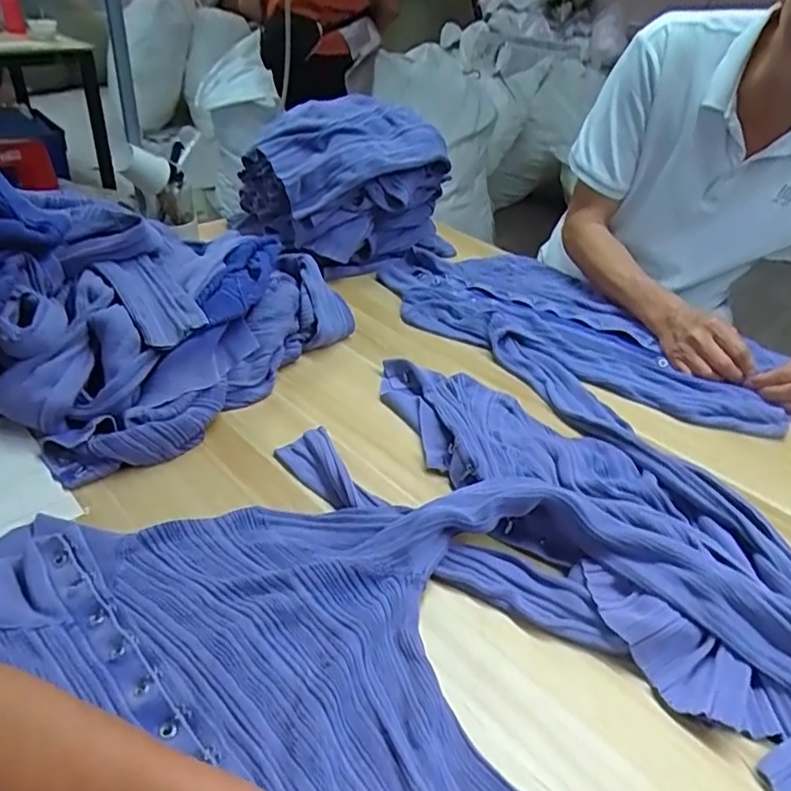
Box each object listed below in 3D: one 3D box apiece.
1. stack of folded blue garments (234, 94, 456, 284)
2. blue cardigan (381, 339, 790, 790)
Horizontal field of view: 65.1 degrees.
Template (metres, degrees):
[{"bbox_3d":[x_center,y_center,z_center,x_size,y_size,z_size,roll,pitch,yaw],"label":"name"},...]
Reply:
[{"bbox_3d":[-0.075,-0.339,1.012,0.305,0.218,0.191,-13,40,-23],"label":"stack of folded blue garments"},{"bbox_3d":[0.204,0.129,0.537,0.282,0.049,0.680,-9,38,-22],"label":"blue cardigan"}]

